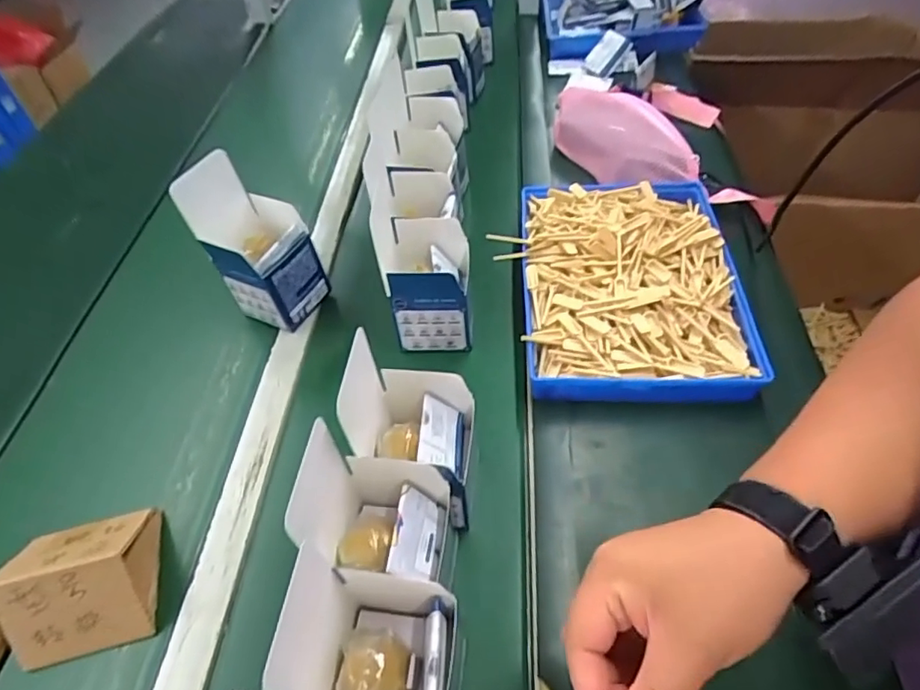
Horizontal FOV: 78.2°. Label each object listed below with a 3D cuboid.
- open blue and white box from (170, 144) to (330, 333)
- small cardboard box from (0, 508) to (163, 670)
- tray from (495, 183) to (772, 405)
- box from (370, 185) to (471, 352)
[{"bbox_3d":[-0.225,-0.114,0.638,0.094,0.170,0.095,24,55,22],"label":"open blue and white box"},{"bbox_3d":[-0.315,0.188,0.471,0.109,0.069,0.112,-15,50,-9],"label":"small cardboard box"},{"bbox_3d":[0.182,-0.081,0.649,0.258,0.061,0.313,1,50,4],"label":"tray"},{"bbox_3d":[-0.038,-0.064,0.618,0.092,0.119,0.091,-1,50,2],"label":"box"}]

